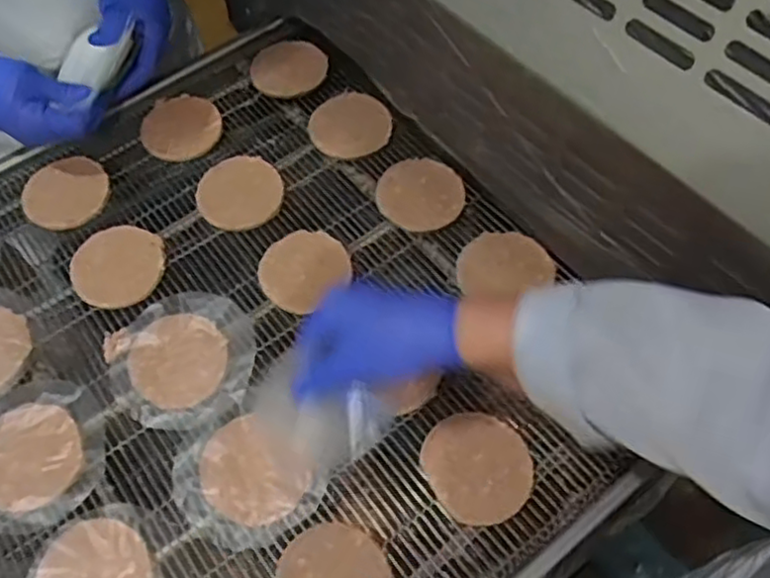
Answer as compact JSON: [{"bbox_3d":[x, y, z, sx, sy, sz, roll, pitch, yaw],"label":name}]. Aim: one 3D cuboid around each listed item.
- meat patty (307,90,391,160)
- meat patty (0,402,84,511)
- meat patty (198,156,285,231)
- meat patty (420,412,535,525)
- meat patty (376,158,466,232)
[{"bbox_3d":[-0.038,-0.174,0.718,0.082,0.015,0.084,-1,59,2],"label":"meat patty"},{"bbox_3d":[-0.287,0.133,0.553,0.079,0.006,0.083,-1,59,2],"label":"meat patty"},{"bbox_3d":[-0.144,-0.095,0.679,0.083,0.012,0.080,-1,59,2],"label":"meat patty"},{"bbox_3d":[0.072,0.136,0.529,0.077,0.010,0.082,-1,59,2],"label":"meat patty"},{"bbox_3d":[0.036,-0.092,0.667,0.082,0.013,0.078,-1,59,2],"label":"meat patty"}]

